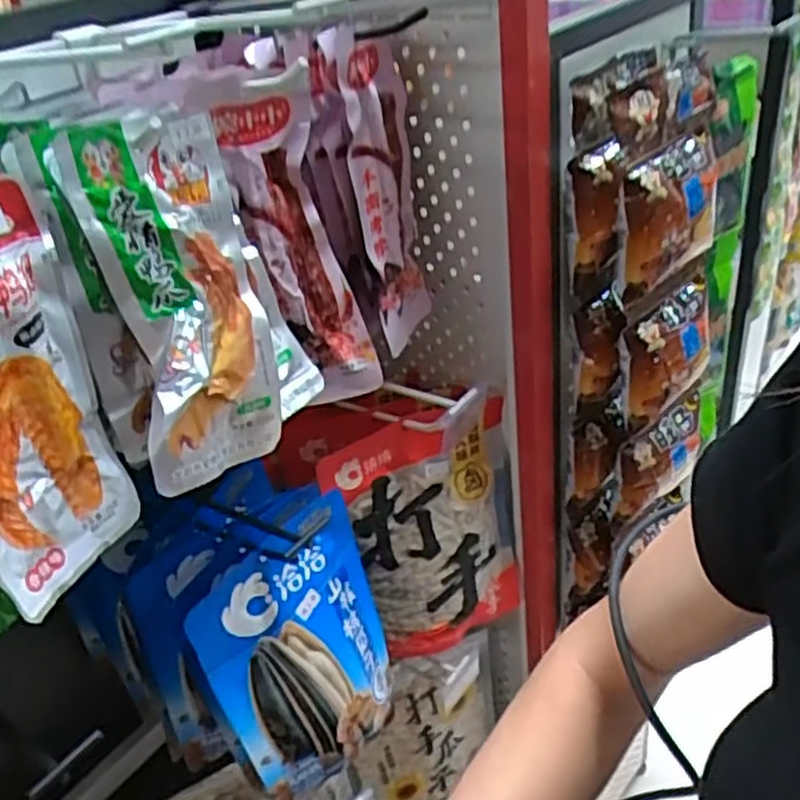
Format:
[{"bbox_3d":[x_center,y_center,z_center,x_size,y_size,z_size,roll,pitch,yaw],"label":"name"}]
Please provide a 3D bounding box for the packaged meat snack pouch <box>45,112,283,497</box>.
[{"bbox_3d":[-0.110,-0.053,0.401,0.020,0.182,0.097,-7,11,43],"label":"packaged meat snack pouch"}]

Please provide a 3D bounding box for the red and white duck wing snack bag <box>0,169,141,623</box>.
[{"bbox_3d":[-0.181,-0.003,0.359,0.025,0.189,0.091,1,27,25],"label":"red and white duck wing snack bag"}]

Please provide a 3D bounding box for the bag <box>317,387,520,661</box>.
[{"bbox_3d":[0.030,0.121,0.711,0.175,0.236,0.062,-19,35,-17],"label":"bag"}]

